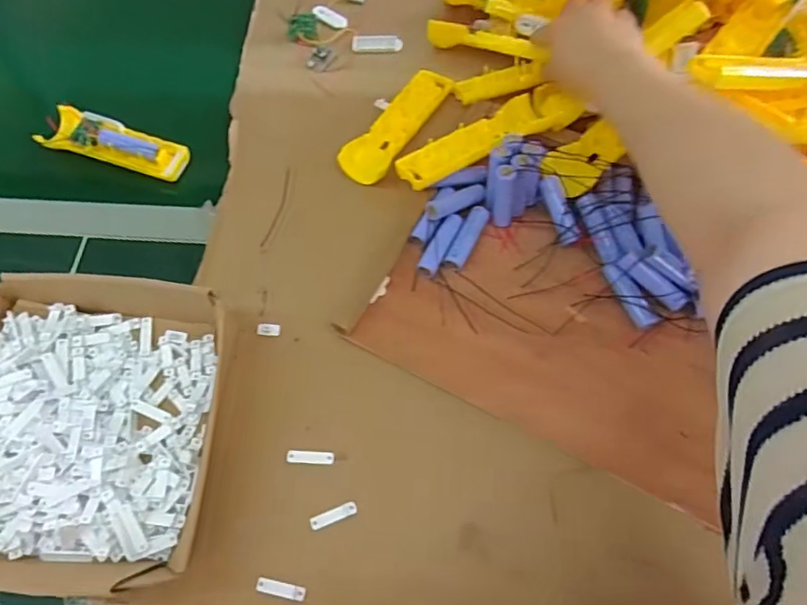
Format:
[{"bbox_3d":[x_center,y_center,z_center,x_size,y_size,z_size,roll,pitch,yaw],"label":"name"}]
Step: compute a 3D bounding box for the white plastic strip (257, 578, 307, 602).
[{"bbox_3d":[-0.093,0.219,0.432,0.038,0.005,0.010,11,68,8],"label":"white plastic strip"}]

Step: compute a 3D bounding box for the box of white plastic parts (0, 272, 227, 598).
[{"bbox_3d":[-0.268,0.092,0.470,0.221,0.052,0.252,-1,67,2],"label":"box of white plastic parts"}]

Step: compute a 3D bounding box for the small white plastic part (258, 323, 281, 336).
[{"bbox_3d":[-0.124,0.025,0.522,0.021,0.006,0.010,2,67,4],"label":"small white plastic part"}]

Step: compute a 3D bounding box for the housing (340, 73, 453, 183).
[{"bbox_3d":[-0.008,-0.187,0.610,0.052,0.024,0.159,29,71,14],"label":"housing"}]

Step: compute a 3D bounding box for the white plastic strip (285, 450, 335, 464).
[{"bbox_3d":[-0.077,0.128,0.469,0.038,0.005,0.011,2,67,4],"label":"white plastic strip"}]

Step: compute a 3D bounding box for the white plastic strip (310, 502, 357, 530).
[{"bbox_3d":[-0.056,0.170,0.452,0.038,0.004,0.010,-21,67,-6],"label":"white plastic strip"}]

